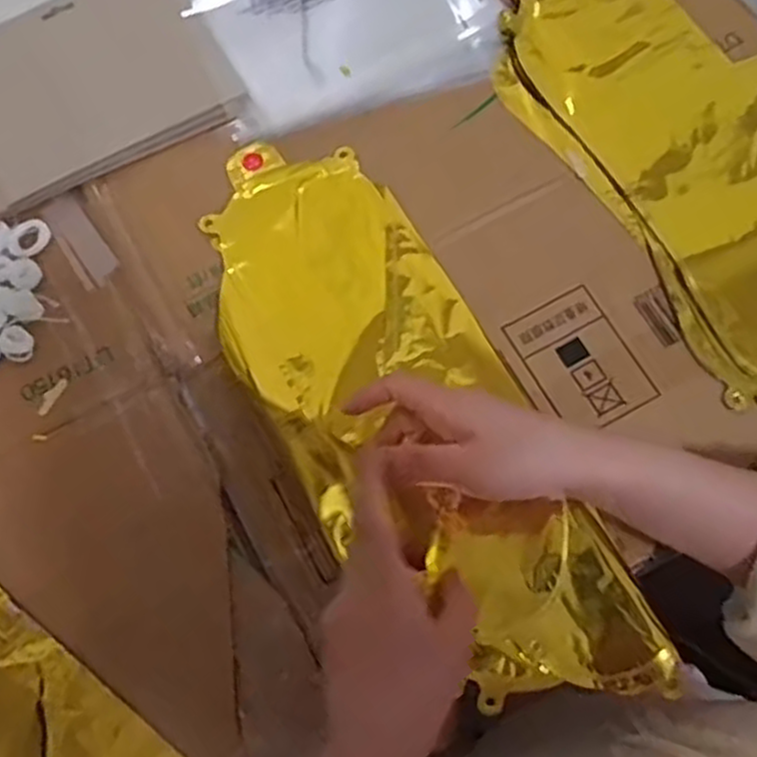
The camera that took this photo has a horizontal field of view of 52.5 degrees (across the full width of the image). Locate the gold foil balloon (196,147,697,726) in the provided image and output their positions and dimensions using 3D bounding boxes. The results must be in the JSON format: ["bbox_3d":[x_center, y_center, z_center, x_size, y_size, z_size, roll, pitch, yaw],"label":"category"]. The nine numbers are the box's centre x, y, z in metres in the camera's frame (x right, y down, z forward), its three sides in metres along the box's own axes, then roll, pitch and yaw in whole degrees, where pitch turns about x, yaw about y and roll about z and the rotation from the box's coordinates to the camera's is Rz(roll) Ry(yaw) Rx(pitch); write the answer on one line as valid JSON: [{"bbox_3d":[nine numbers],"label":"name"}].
[{"bbox_3d":[0.015,0.018,0.494,0.152,0.023,0.427,-32,73,-9],"label":"gold foil balloon"}]

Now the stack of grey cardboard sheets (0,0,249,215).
[{"bbox_3d":[-0.223,-0.228,0.581,0.199,0.013,0.173,-27,70,-7],"label":"stack of grey cardboard sheets"}]

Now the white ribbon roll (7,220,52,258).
[{"bbox_3d":[-0.243,-0.097,0.535,0.030,0.006,0.025,-40,73,-12],"label":"white ribbon roll"}]

